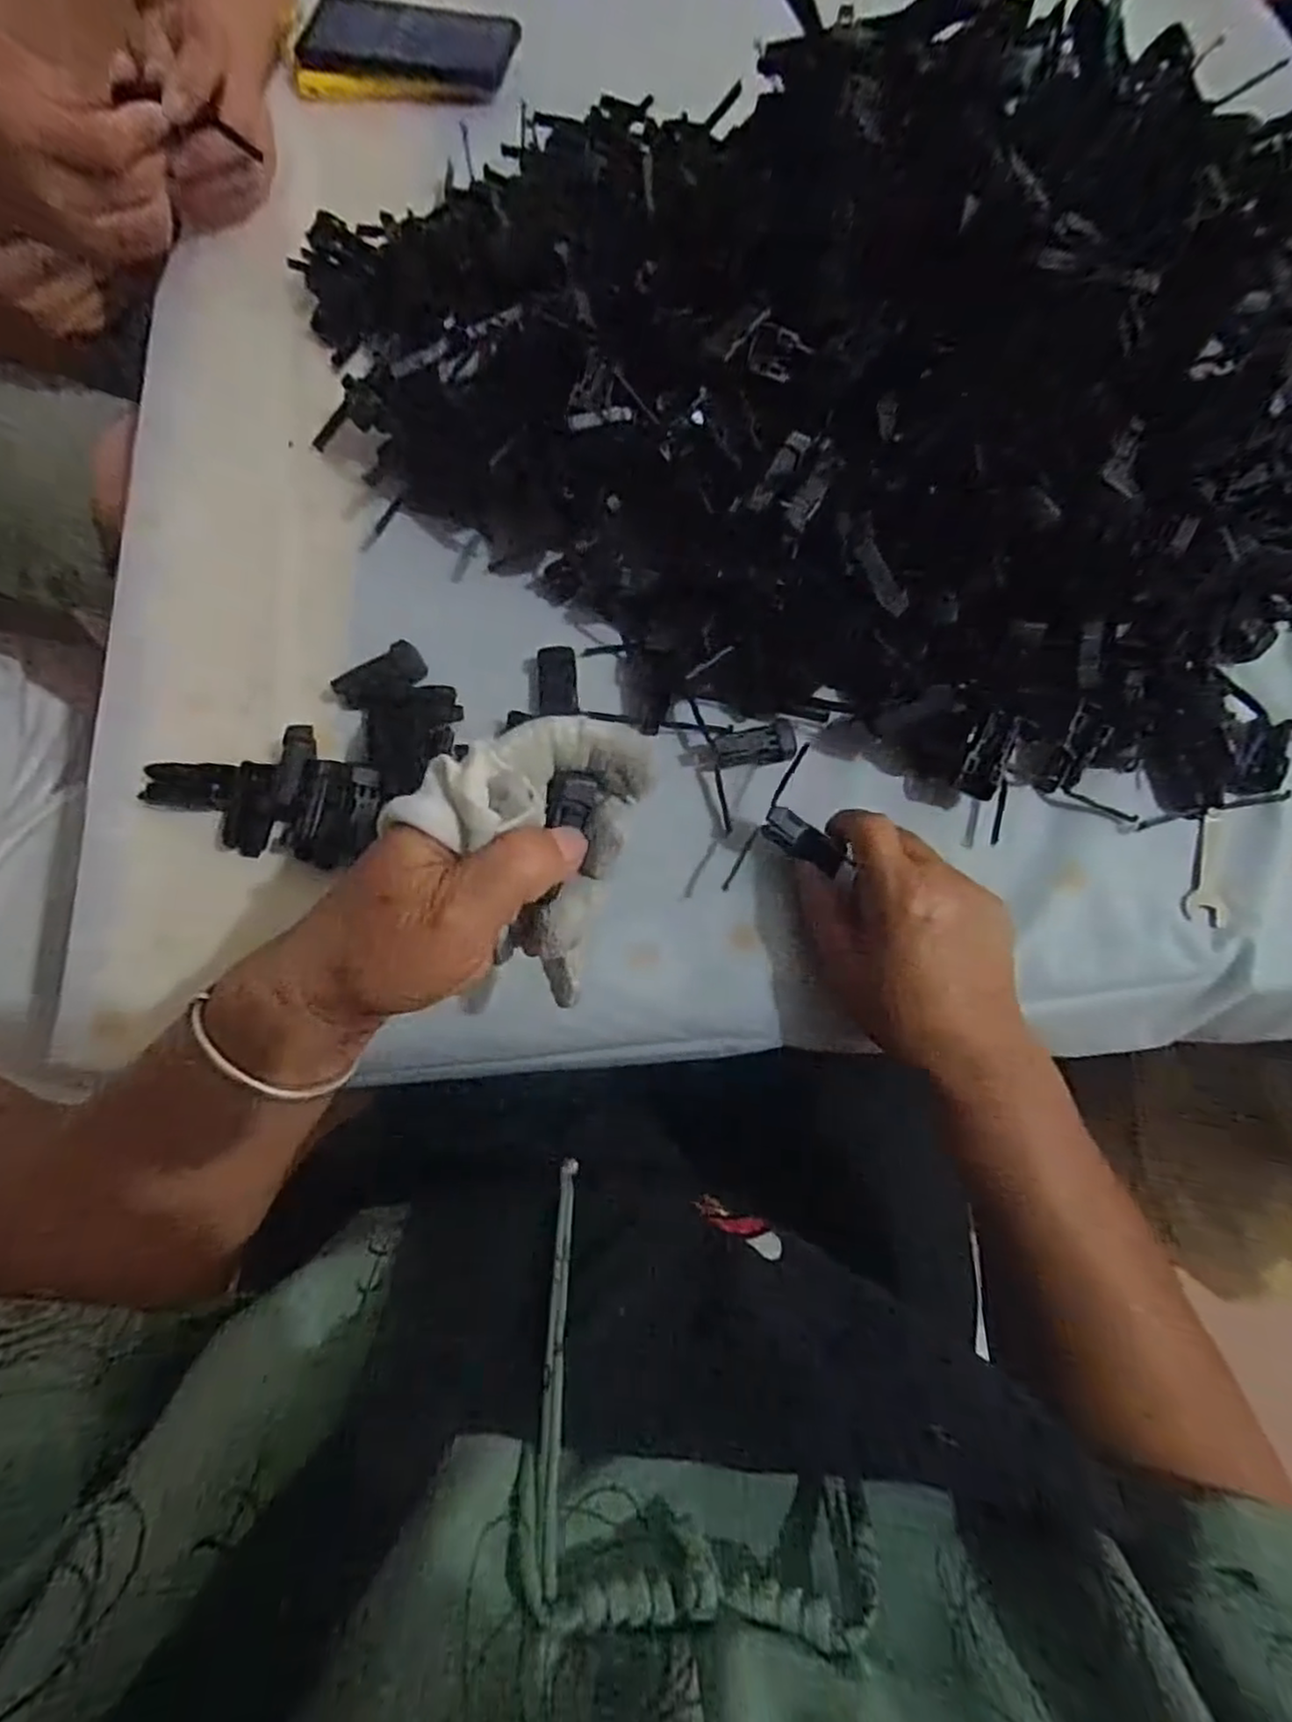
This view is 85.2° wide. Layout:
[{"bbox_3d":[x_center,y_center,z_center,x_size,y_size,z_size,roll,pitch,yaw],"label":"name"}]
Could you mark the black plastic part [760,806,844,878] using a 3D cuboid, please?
[{"bbox_3d":[0.075,-0.010,0.341,0.040,0.006,0.017,35,74,21],"label":"black plastic part"}]

